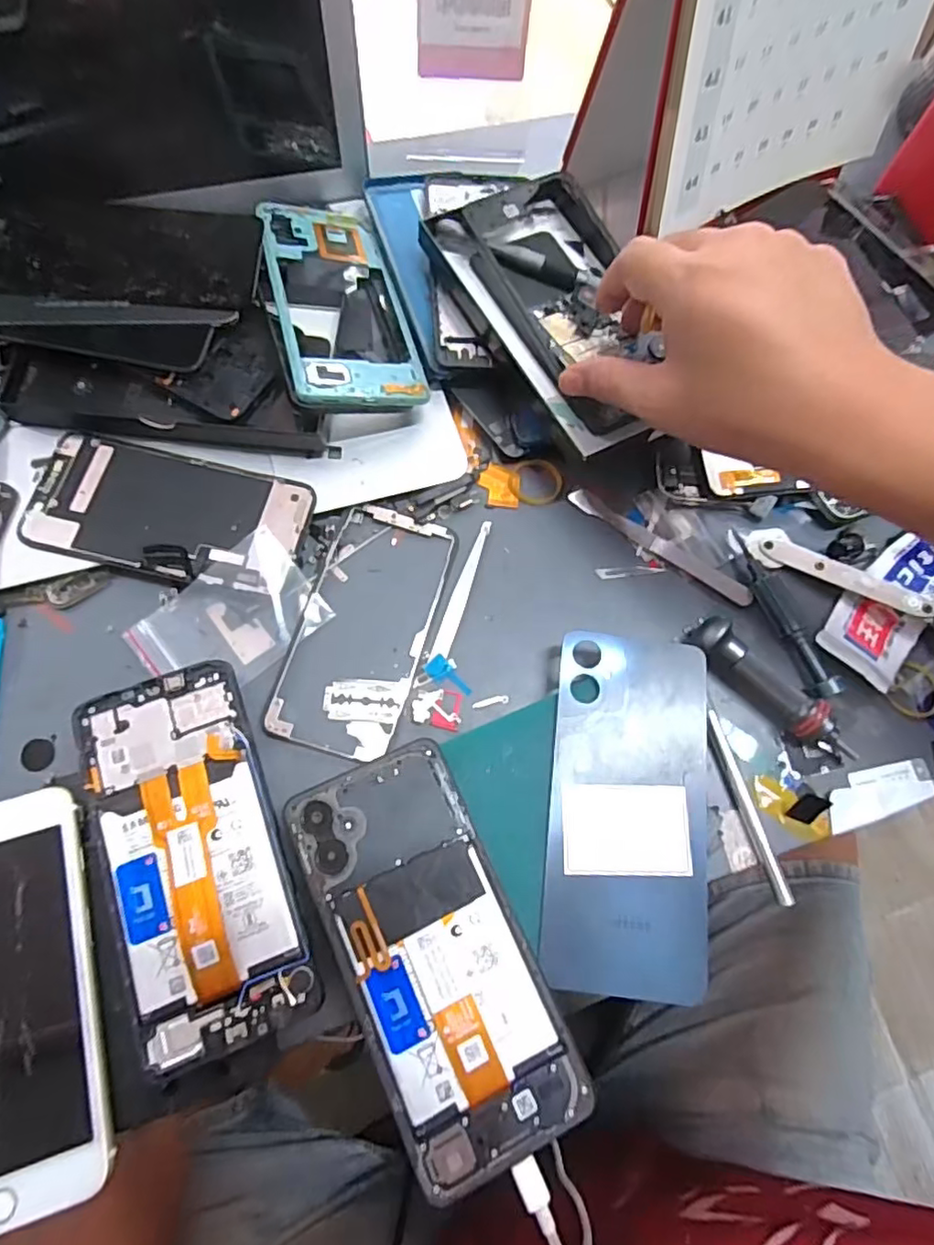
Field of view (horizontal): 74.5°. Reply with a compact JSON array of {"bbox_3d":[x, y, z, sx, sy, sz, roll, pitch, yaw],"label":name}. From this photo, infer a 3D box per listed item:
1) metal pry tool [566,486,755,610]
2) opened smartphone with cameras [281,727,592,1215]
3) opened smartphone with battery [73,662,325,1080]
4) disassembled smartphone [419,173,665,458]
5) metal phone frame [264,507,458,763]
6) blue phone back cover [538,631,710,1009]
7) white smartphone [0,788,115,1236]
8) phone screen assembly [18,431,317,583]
[{"bbox_3d":[0.112,-0.045,0.360,0.118,0.008,0.012,33,69,13],"label":"metal pry tool"},{"bbox_3d":[-0.014,0.138,0.261,0.073,0.008,0.164,-22,73,-11],"label":"opened smartphone with cameras"},{"bbox_3d":[-0.123,0.100,0.272,0.073,0.011,0.161,-20,72,-10],"label":"opened smartphone with battery"},{"bbox_3d":[0.066,-0.192,0.368,0.114,0.025,0.178,-30,77,-12],"label":"disassembled smartphone"},{"bbox_3d":[-0.054,0.002,0.333,0.068,0.005,0.138,18,72,-3],"label":"metal phone frame"},{"bbox_3d":[0.078,0.086,0.294,0.075,0.005,0.163,7,71,1],"label":"blue phone back cover"},{"bbox_3d":[-0.193,0.154,0.252,0.076,0.007,0.153,-15,73,-9],"label":"white smartphone"},{"bbox_3d":[-0.162,-0.060,0.335,0.144,0.010,0.069,11,71,-1],"label":"phone screen assembly"}]

